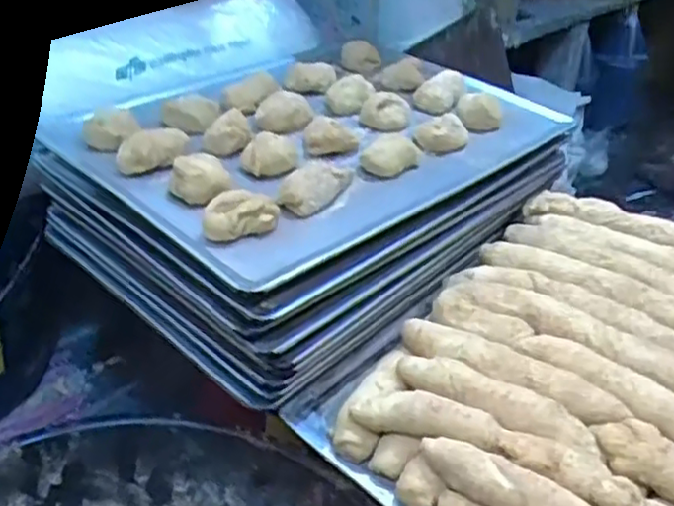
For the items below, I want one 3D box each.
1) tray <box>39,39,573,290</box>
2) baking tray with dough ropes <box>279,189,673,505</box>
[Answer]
[{"bbox_3d":[-0.028,-0.135,0.687,0.350,0.036,0.450,31,42,33],"label":"tray"},{"bbox_3d":[0.207,0.091,0.576,0.418,0.076,0.306,-24,44,-35],"label":"baking tray with dough ropes"}]

